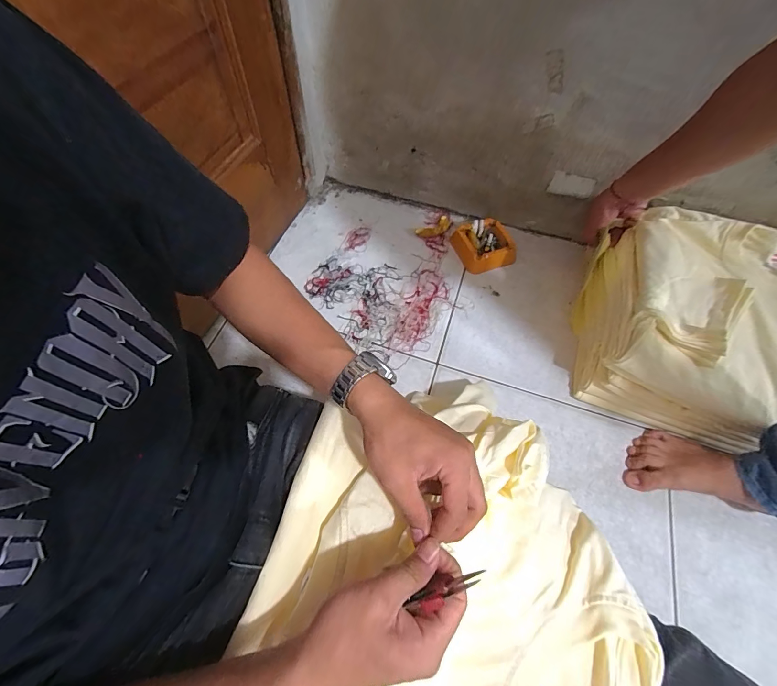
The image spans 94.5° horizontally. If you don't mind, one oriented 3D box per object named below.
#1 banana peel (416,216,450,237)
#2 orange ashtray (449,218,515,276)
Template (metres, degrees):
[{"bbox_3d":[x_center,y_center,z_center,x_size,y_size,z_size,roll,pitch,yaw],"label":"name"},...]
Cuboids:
[{"bbox_3d":[0.106,-0.260,0.820,0.083,0.015,0.041,-29,67,-17],"label":"banana peel"},{"bbox_3d":[0.208,-0.209,0.782,0.119,0.038,0.114,-11,63,-8],"label":"orange ashtray"}]

